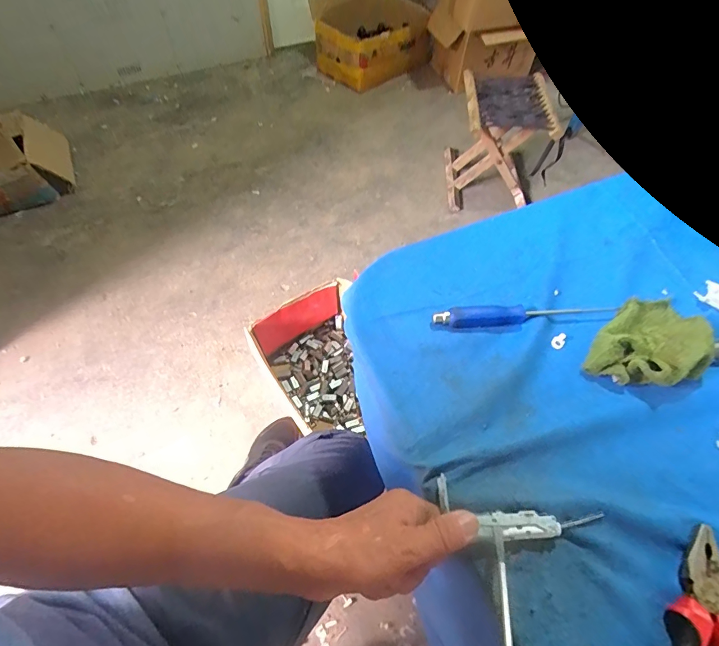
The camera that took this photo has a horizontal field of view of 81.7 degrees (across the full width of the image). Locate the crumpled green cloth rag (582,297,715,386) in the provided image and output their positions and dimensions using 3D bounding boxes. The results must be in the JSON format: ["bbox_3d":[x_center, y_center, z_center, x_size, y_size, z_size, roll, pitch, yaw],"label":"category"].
[{"bbox_3d":[0.281,0.017,0.392,0.127,0.036,0.081,-34,63,-20],"label":"crumpled green cloth rag"}]

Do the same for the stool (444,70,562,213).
[{"bbox_3d":[0.454,-0.597,1.387,0.274,0.304,0.307,1,56,0],"label":"stool"}]

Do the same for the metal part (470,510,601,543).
[{"bbox_3d":[0.134,0.151,0.310,0.098,0.013,0.019,0,56,-6],"label":"metal part"}]

